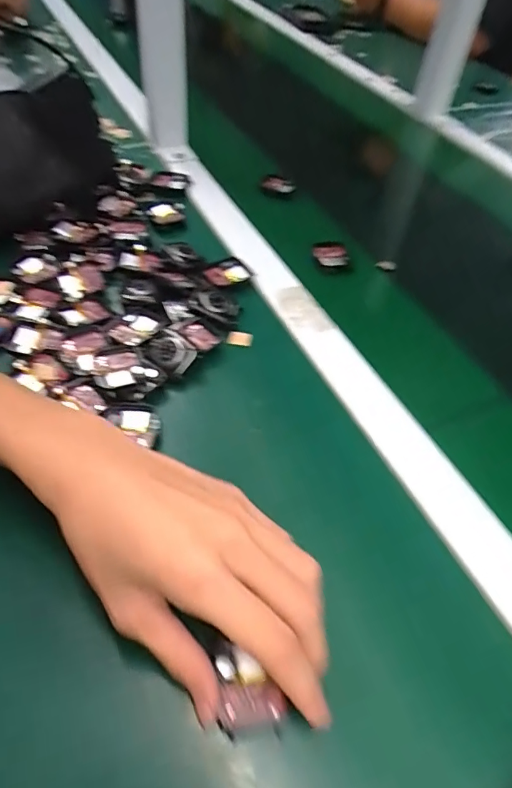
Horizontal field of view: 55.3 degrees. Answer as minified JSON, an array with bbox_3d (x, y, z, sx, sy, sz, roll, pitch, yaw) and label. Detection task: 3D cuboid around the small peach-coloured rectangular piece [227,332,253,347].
[{"bbox_3d":[-0.014,-0.047,0.420,0.021,0.006,0.012,7,49,0],"label":"small peach-coloured rectangular piece"}]

